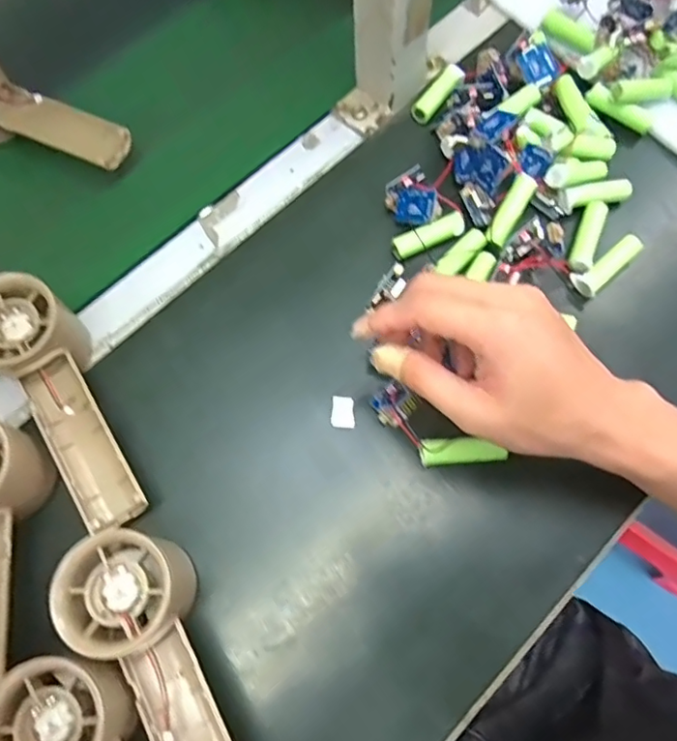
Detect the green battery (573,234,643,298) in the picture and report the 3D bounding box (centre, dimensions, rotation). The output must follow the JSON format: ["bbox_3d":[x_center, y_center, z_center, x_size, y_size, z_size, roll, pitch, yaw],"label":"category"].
[{"bbox_3d":[0.178,-0.069,0.374,0.050,0.017,0.015,-41,76,-12],"label":"green battery"}]

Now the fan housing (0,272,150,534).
[{"bbox_3d":[-0.158,0.016,0.329,0.056,0.049,0.155,-37,75,-11],"label":"fan housing"}]

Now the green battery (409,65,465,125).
[{"bbox_3d":[0.076,-0.210,0.428,0.019,0.014,0.050,37,75,11],"label":"green battery"}]

